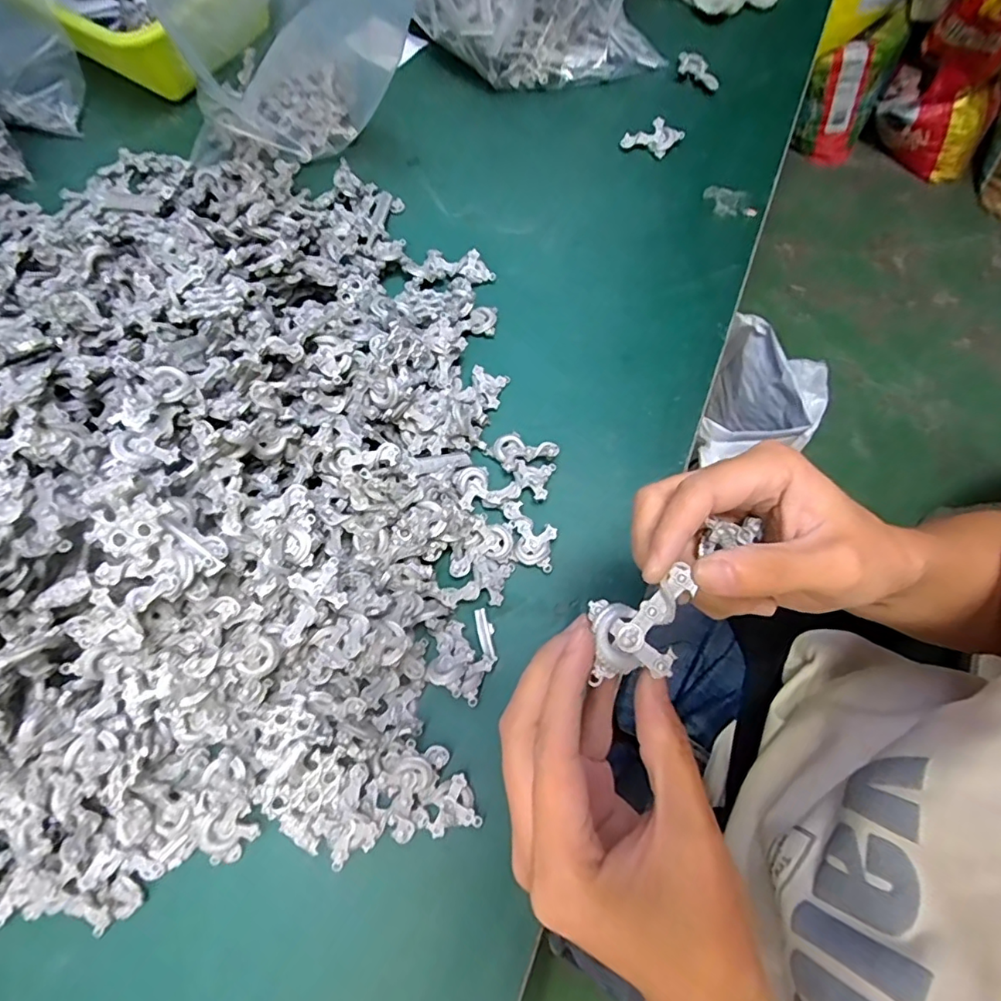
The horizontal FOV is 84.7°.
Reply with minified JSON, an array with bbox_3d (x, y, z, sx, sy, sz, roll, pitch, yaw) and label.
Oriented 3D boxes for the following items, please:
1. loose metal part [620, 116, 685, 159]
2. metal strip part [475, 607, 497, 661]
[{"bbox_3d":[0.136,-0.322,0.487,0.049,0.015,0.028,20,71,9],"label":"loose metal part"},{"bbox_3d":[-0.009,0.083,0.342,0.010,0.004,0.032,-13,69,-3],"label":"metal strip part"}]

